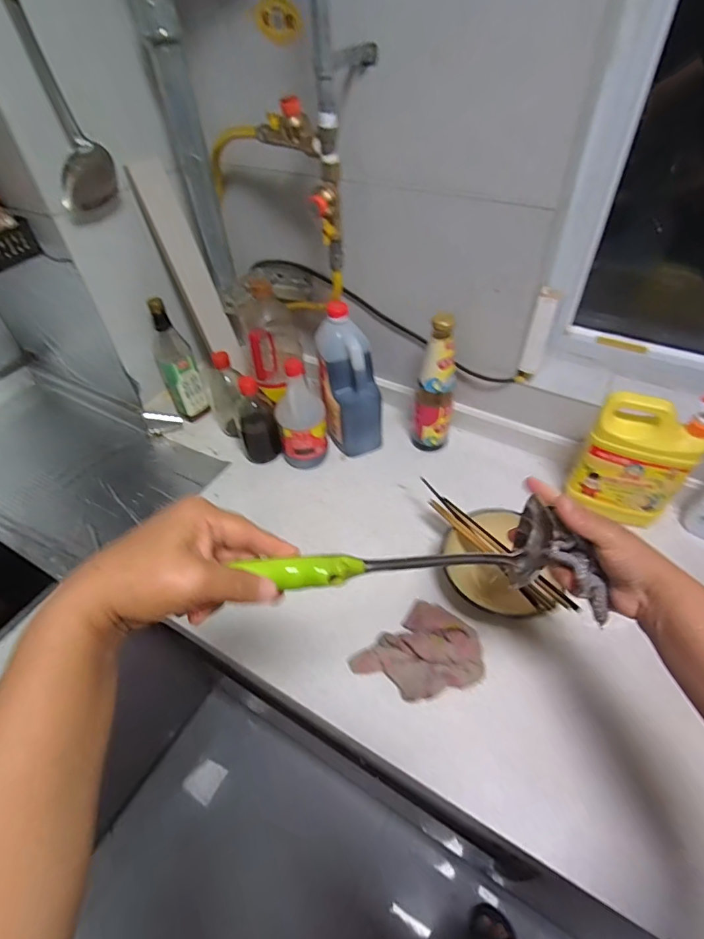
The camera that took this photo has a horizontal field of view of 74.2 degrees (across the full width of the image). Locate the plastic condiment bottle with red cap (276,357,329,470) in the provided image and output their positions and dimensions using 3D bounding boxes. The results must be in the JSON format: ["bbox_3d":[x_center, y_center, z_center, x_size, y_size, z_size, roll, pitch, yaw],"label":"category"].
[{"bbox_3d":[-0.088,-0.092,0.831,0.083,0.209,0.067,-6,48,-3],"label":"plastic condiment bottle with red cap"}]

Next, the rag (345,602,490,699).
[{"bbox_3d":[0.096,0.248,0.623,0.149,0.035,0.126,-33,54,-25],"label":"rag"}]

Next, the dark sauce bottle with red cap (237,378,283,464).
[{"bbox_3d":[-0.177,-0.090,0.858,0.070,0.163,0.082,-18,49,-14],"label":"dark sauce bottle with red cap"}]

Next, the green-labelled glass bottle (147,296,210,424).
[{"bbox_3d":[-0.345,-0.207,0.922,0.072,0.239,0.060,-21,50,-16],"label":"green-labelled glass bottle"}]

